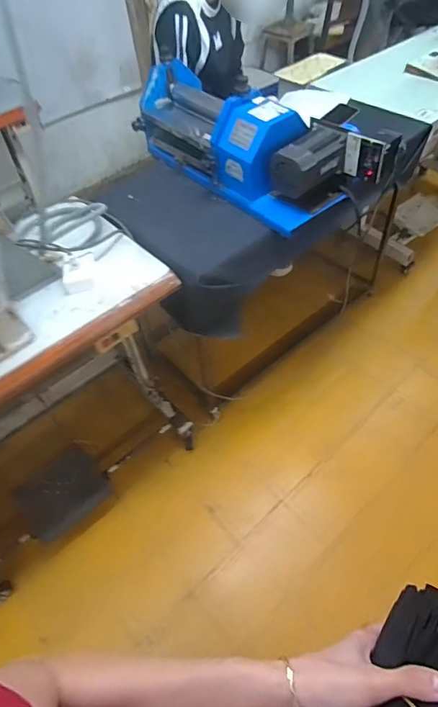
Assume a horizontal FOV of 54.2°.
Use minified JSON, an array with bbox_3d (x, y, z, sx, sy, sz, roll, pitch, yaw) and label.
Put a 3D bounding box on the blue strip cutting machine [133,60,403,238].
[{"bbox_3d":[0.081,-0.570,1.158,0.700,0.209,0.272,35,64,28],"label":"blue strip cutting machine"}]

